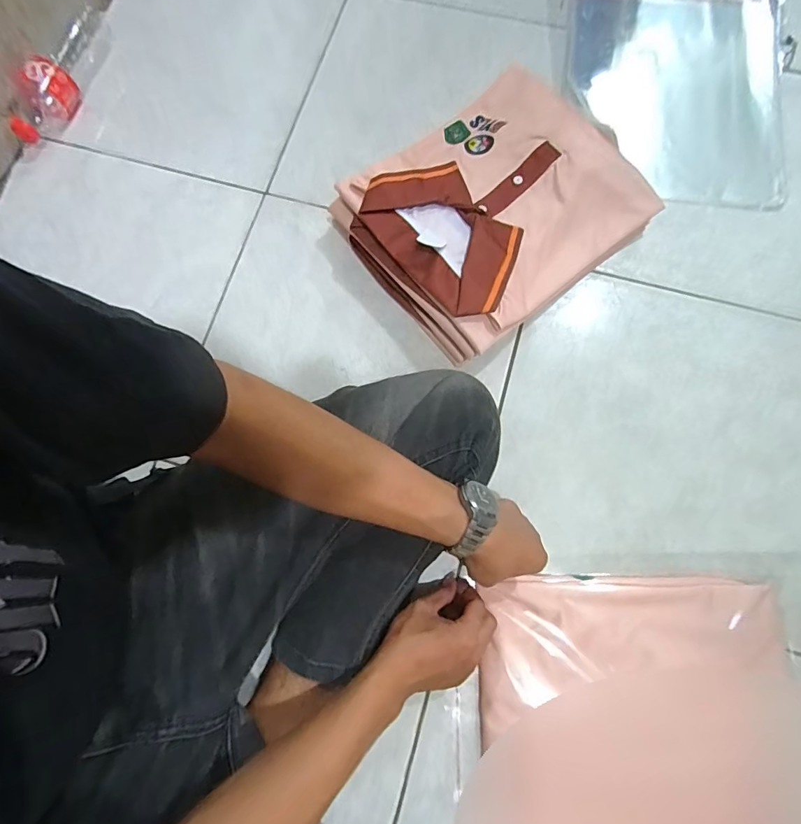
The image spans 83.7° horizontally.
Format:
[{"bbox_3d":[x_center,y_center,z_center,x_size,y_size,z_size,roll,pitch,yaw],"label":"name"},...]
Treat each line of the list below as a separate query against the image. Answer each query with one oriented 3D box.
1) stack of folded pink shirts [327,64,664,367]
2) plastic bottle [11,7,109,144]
[{"bbox_3d":[0.116,-0.259,0.570,0.329,0.080,0.283,-38,80,-7],"label":"stack of folded pink shirts"},{"bbox_3d":[-0.493,-0.498,0.648,0.057,0.064,0.239,17,78,5],"label":"plastic bottle"}]

